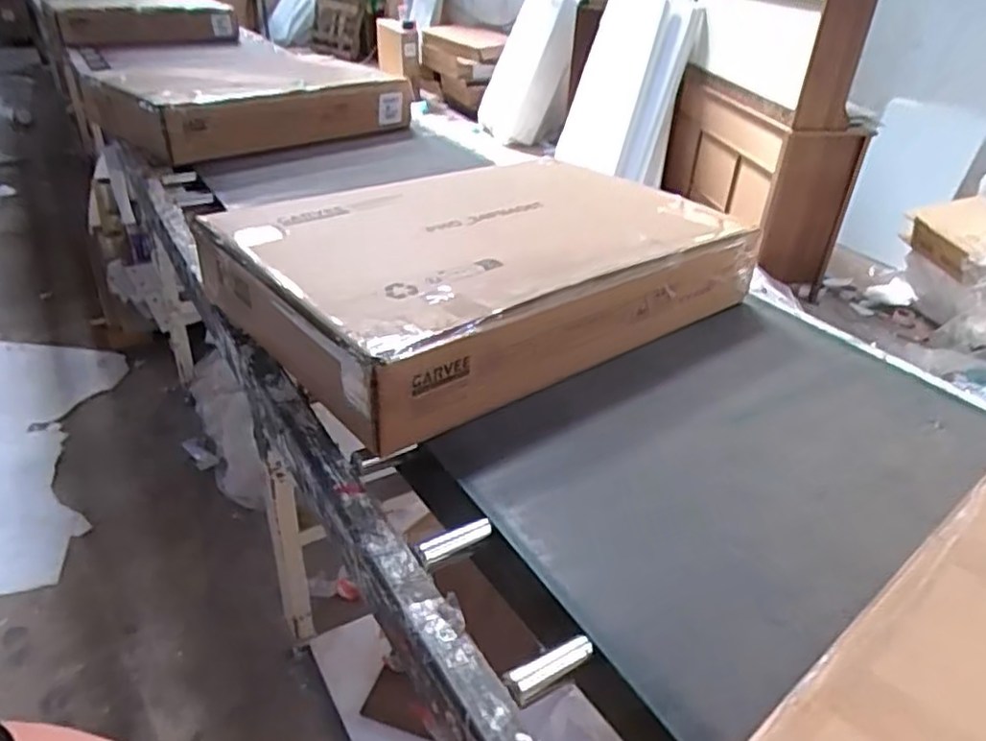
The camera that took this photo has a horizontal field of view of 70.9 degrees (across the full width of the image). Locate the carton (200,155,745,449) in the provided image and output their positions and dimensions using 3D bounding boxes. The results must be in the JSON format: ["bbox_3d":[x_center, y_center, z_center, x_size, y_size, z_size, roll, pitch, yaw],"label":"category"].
[{"bbox_3d":[-0.022,-0.207,1.317,0.856,0.189,0.617,-22,40,-33],"label":"carton"}]

